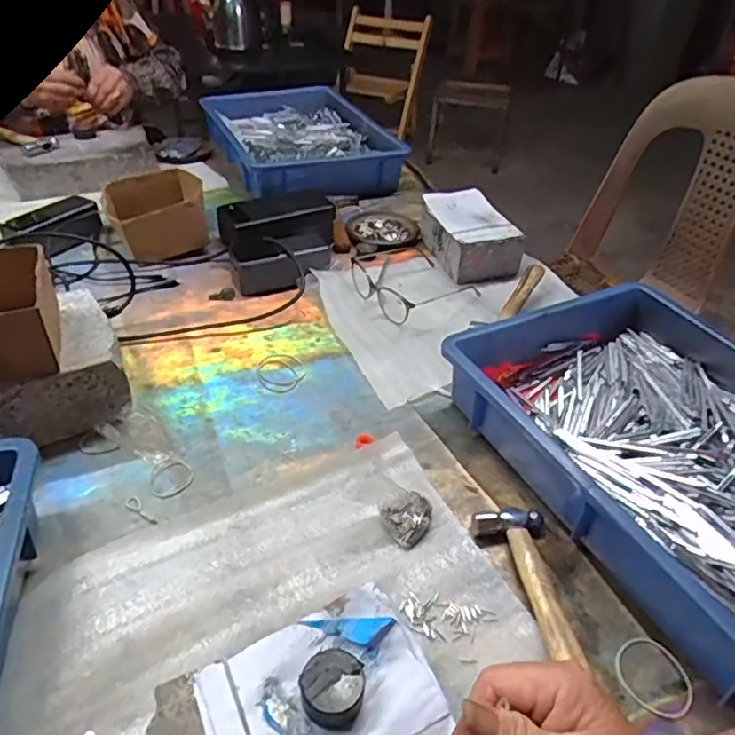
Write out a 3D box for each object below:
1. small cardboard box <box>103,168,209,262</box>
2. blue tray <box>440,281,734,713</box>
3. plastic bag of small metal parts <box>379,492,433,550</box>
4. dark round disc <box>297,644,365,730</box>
[{"bbox_3d":[-0.305,-0.223,0.882,0.130,0.073,0.141,-15,43,-22],"label":"small cardboard box"},{"bbox_3d":[0.296,0.084,0.542,0.282,0.081,0.426,-16,43,-23],"label":"blue tray"},{"bbox_3d":[0.036,0.129,0.522,0.042,0.021,0.037,-26,47,-31],"label":"plastic bag of small metal parts"},{"bbox_3d":[-0.021,0.198,0.372,0.037,0.024,0.038,2,39,-2],"label":"dark round disc"}]

